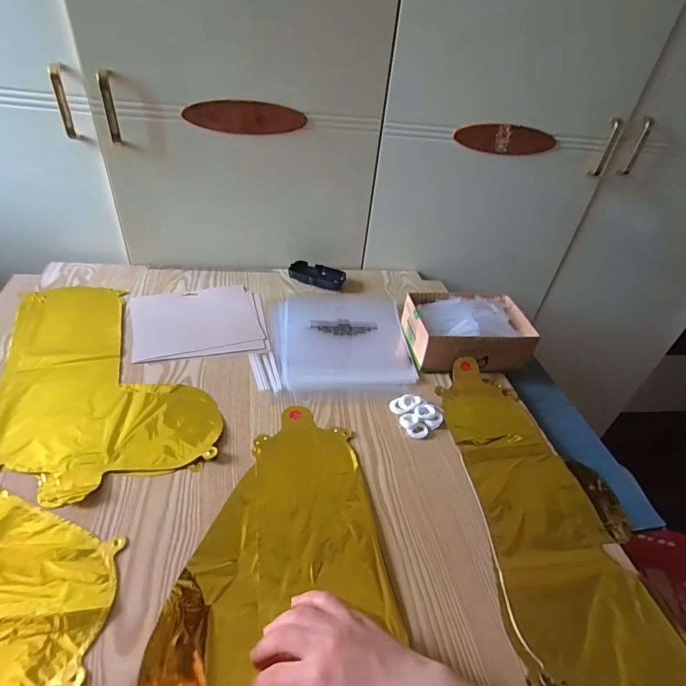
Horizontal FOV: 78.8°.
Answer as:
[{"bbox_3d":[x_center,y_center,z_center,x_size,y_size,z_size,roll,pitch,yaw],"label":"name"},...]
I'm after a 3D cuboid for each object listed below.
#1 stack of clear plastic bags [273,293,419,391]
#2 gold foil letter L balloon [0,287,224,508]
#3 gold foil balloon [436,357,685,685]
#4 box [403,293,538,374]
[{"bbox_3d":[-0.002,-0.016,0.714,0.219,0.008,0.243,-3,40,-12],"label":"stack of clear plastic bags"},{"bbox_3d":[-0.332,0.031,0.582,0.243,0.008,0.399,-12,43,-22],"label":"gold foil letter L balloon"},{"bbox_3d":[0.241,0.185,0.479,0.182,0.013,0.413,3,39,-6],"label":"gold foil balloon"},{"bbox_3d":[0.198,-0.018,0.670,0.185,0.069,0.136,-2,40,-11],"label":"box"}]

